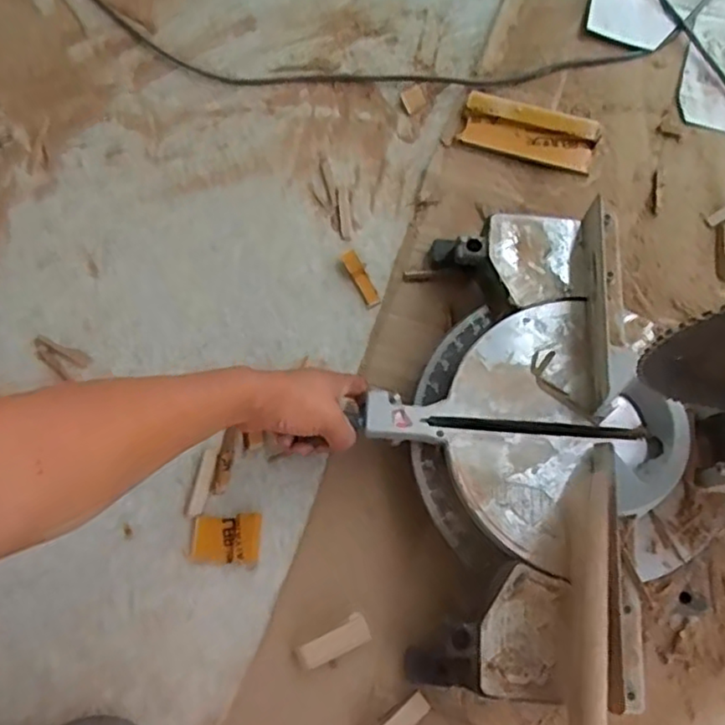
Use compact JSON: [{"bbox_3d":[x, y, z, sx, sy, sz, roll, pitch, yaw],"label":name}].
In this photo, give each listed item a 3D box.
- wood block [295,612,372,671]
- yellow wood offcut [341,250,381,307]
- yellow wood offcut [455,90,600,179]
[{"bbox_3d":[-0.027,0.258,0.596,0.069,0.022,0.024,-27,73,-8],"label":"wood block"},{"bbox_3d":[-0.002,-0.094,0.721,0.017,0.012,0.068,-28,73,-8],"label":"yellow wood offcut"},{"bbox_3d":[0.201,-0.279,0.781,0.159,0.017,0.076,19,72,7],"label":"yellow wood offcut"}]

